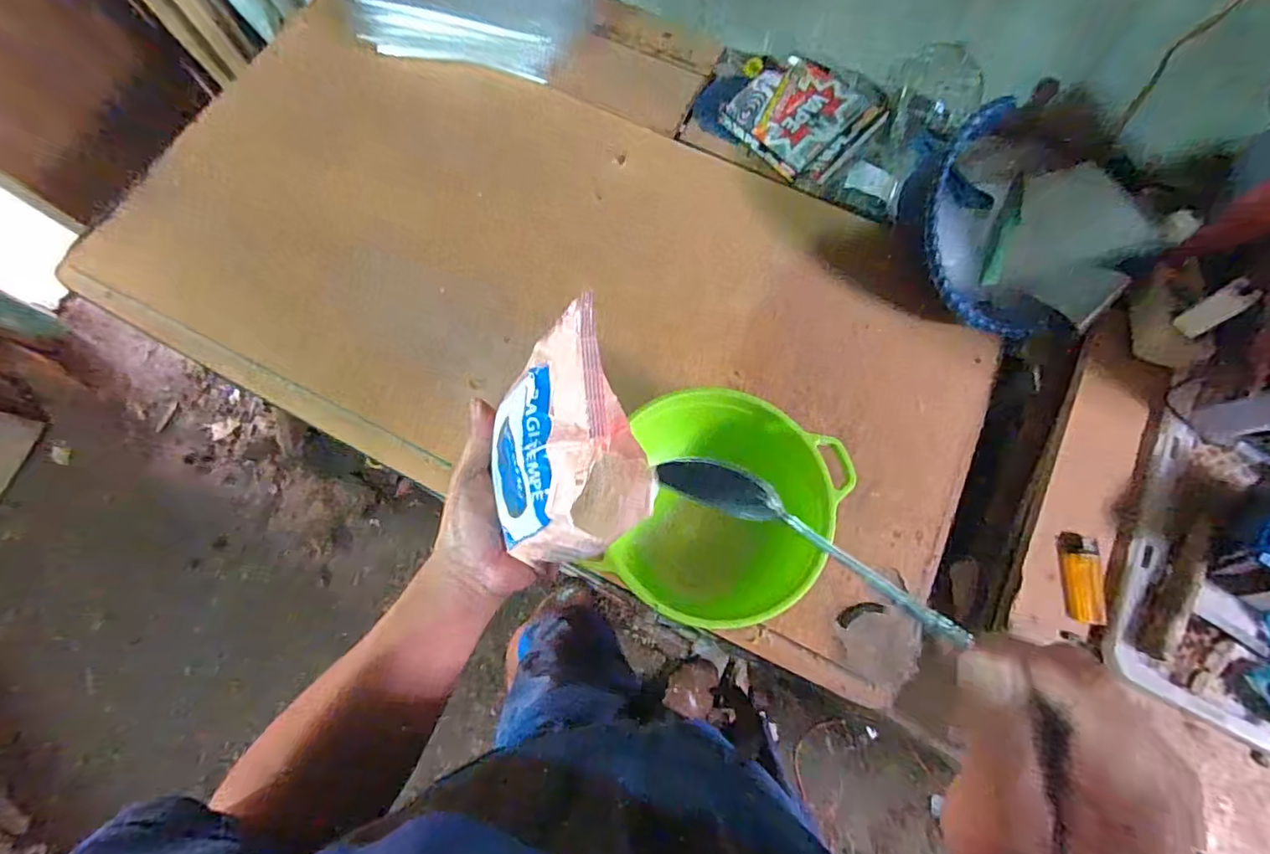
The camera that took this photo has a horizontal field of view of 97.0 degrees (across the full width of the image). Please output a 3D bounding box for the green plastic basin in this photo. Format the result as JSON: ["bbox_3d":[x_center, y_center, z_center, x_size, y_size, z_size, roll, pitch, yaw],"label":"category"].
[{"bbox_3d":[0.077,0.082,0.544,0.193,0.105,0.203,-1,73,2],"label":"green plastic basin"}]

